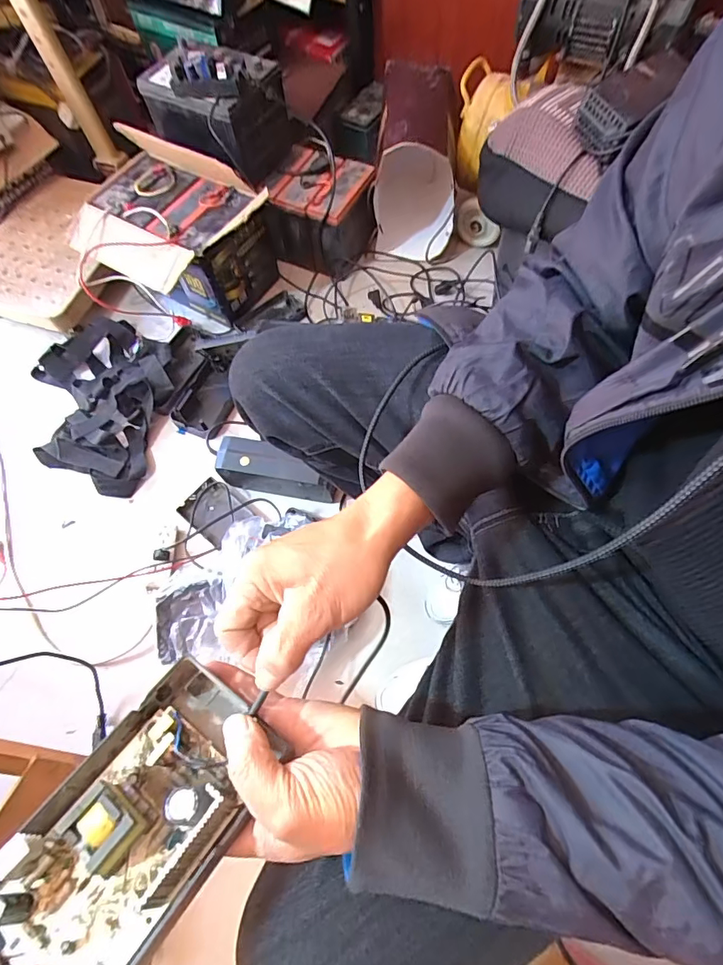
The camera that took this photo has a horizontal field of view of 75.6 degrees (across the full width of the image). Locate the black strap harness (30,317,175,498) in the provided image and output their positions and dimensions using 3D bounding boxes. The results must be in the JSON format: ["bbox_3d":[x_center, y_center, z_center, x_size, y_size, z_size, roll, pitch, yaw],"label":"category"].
[{"bbox_3d":[-0.528,-0.168,0.972,0.290,0.060,0.406,-21,67,-6],"label":"black strap harness"}]

